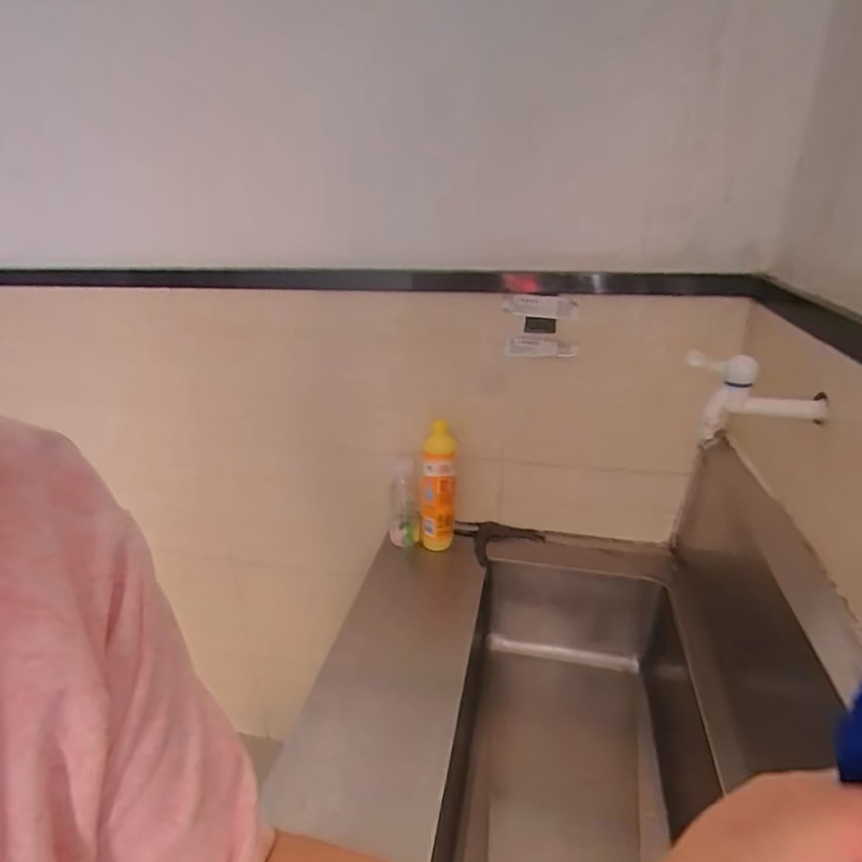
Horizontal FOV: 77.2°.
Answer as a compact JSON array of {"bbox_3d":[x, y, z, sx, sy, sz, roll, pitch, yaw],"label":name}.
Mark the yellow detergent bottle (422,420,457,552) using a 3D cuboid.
[{"bbox_3d":[0.008,0.102,0.949,0.062,0.228,0.047,-17,28,-29],"label":"yellow detergent bottle"}]

